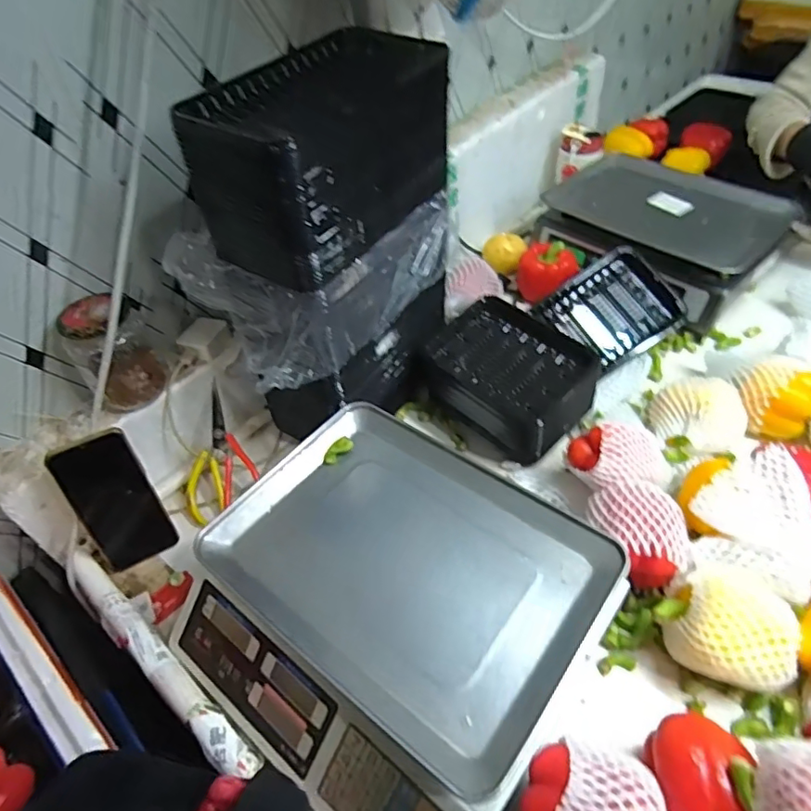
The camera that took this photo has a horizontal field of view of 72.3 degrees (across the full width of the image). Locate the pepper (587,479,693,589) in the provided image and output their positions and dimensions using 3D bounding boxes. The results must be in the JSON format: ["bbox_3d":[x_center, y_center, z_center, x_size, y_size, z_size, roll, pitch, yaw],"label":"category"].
[{"bbox_3d":[0.236,0.130,0.562,0.084,0.077,0.101,-18,47,-13],"label":"pepper"}]

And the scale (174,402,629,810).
[{"bbox_3d":[-0.006,0.169,0.525,0.332,0.097,0.267,29,55,28],"label":"scale"}]

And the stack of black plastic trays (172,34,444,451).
[{"bbox_3d":[-0.082,-0.161,0.611,0.166,0.349,0.263,22,52,24],"label":"stack of black plastic trays"}]

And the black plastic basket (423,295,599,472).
[{"bbox_3d":[0.138,-0.034,0.724,0.140,0.104,0.202,-37,54,-27],"label":"black plastic basket"}]

